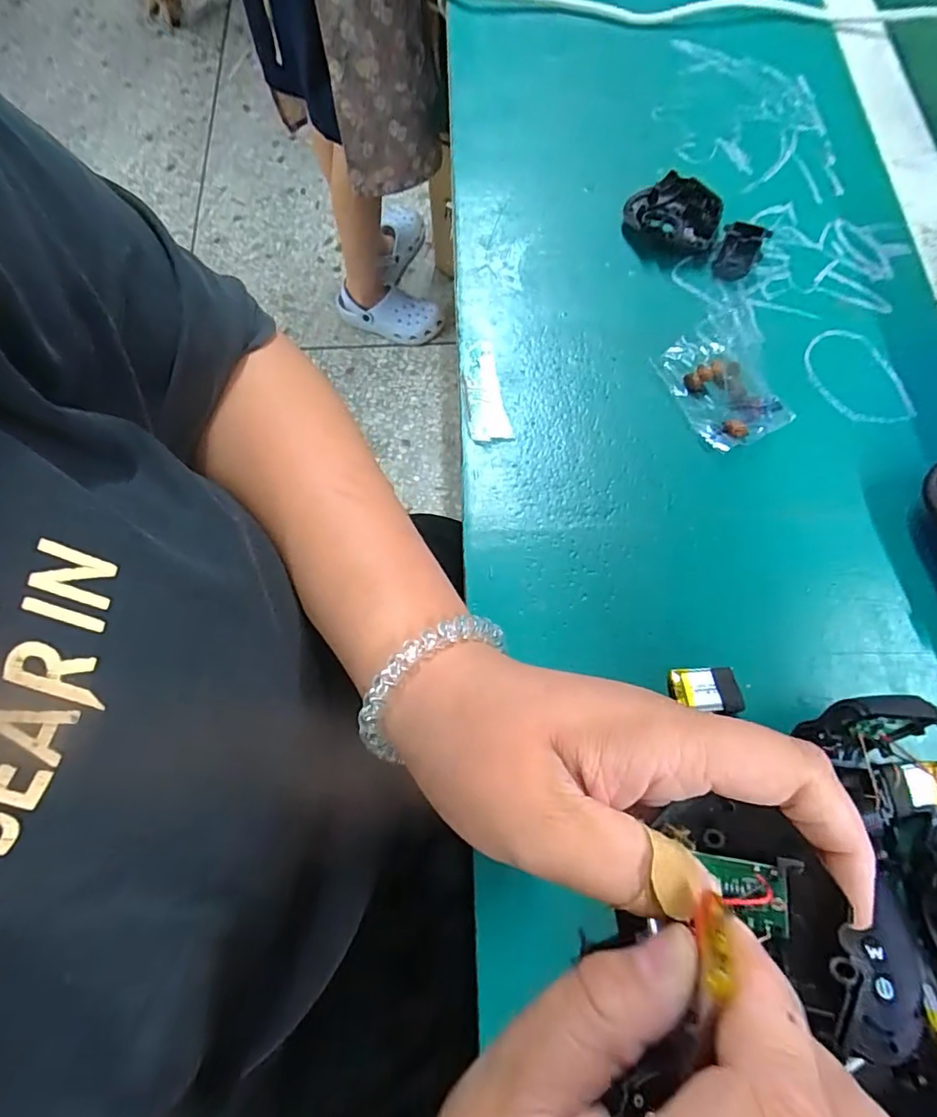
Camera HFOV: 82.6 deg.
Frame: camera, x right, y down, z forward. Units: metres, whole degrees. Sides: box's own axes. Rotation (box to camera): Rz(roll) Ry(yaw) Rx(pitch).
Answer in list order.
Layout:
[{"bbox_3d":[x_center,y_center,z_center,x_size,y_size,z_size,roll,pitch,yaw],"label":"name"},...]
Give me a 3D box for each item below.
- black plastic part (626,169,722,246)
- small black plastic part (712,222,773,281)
[{"bbox_3d":[0.136,-0.228,0.351,0.058,0.018,0.044,35,76,12],"label":"black plastic part"},{"bbox_3d":[0.175,-0.196,0.342,0.028,0.014,0.038,17,73,7],"label":"small black plastic part"}]

